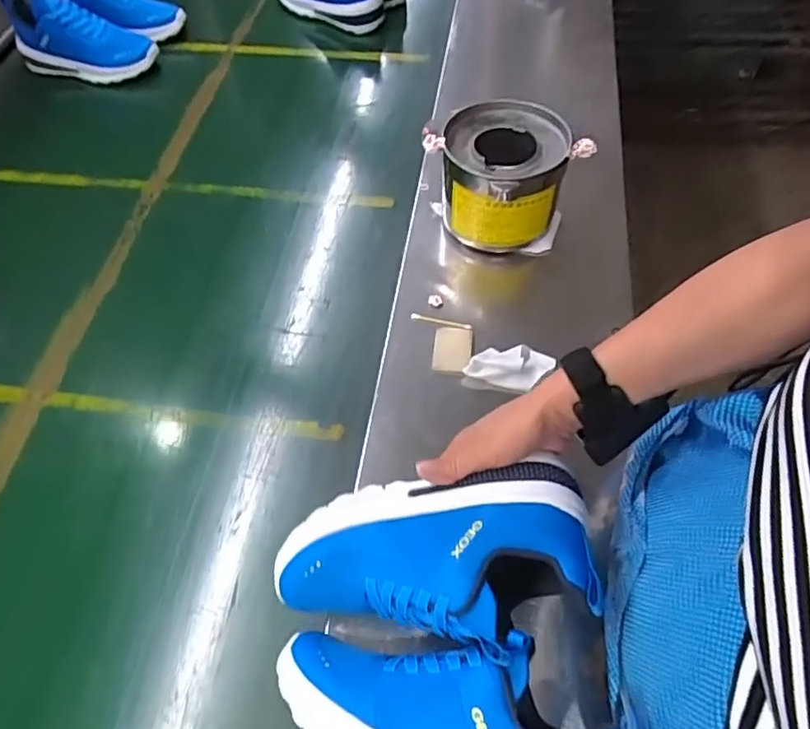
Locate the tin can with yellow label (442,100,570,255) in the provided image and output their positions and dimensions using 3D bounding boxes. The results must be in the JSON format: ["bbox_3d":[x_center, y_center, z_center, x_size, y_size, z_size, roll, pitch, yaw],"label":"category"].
[{"bbox_3d":[0.114,-0.214,0.690,0.135,0.130,0.149,12,58,10],"label":"tin can with yellow label"}]

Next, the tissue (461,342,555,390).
[{"bbox_3d":[0.110,0.003,0.603,0.091,0.023,0.043,-5,57,-1],"label":"tissue"}]

